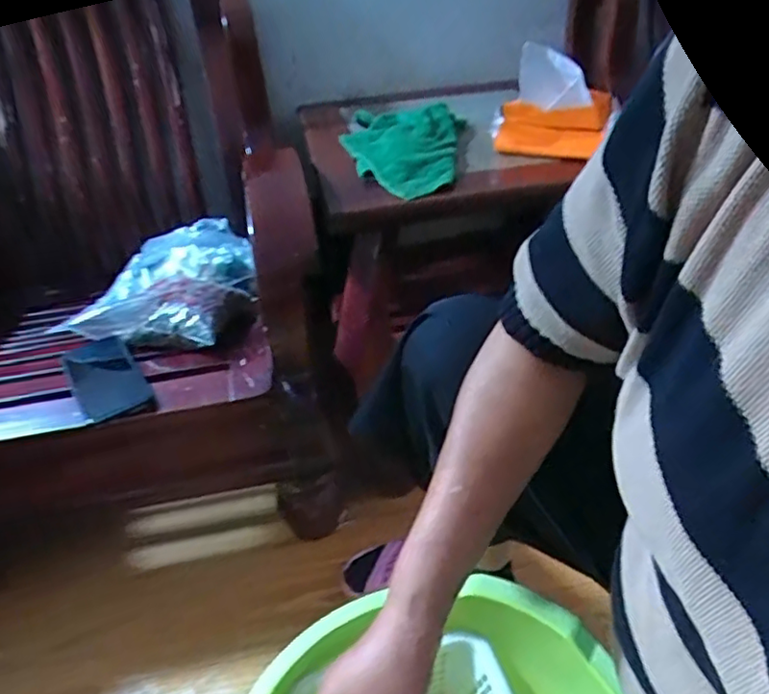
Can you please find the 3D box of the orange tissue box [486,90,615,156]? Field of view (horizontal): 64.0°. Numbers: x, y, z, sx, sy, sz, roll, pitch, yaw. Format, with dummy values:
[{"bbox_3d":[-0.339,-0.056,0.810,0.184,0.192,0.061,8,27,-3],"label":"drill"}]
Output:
[{"bbox_3d":[0.216,-0.291,0.806,0.145,0.067,0.028,2,33,10],"label":"orange tissue box"}]

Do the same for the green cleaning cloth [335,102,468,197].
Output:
[{"bbox_3d":[0.025,-0.283,0.852,0.173,0.048,0.286,-3,34,4],"label":"green cleaning cloth"}]

